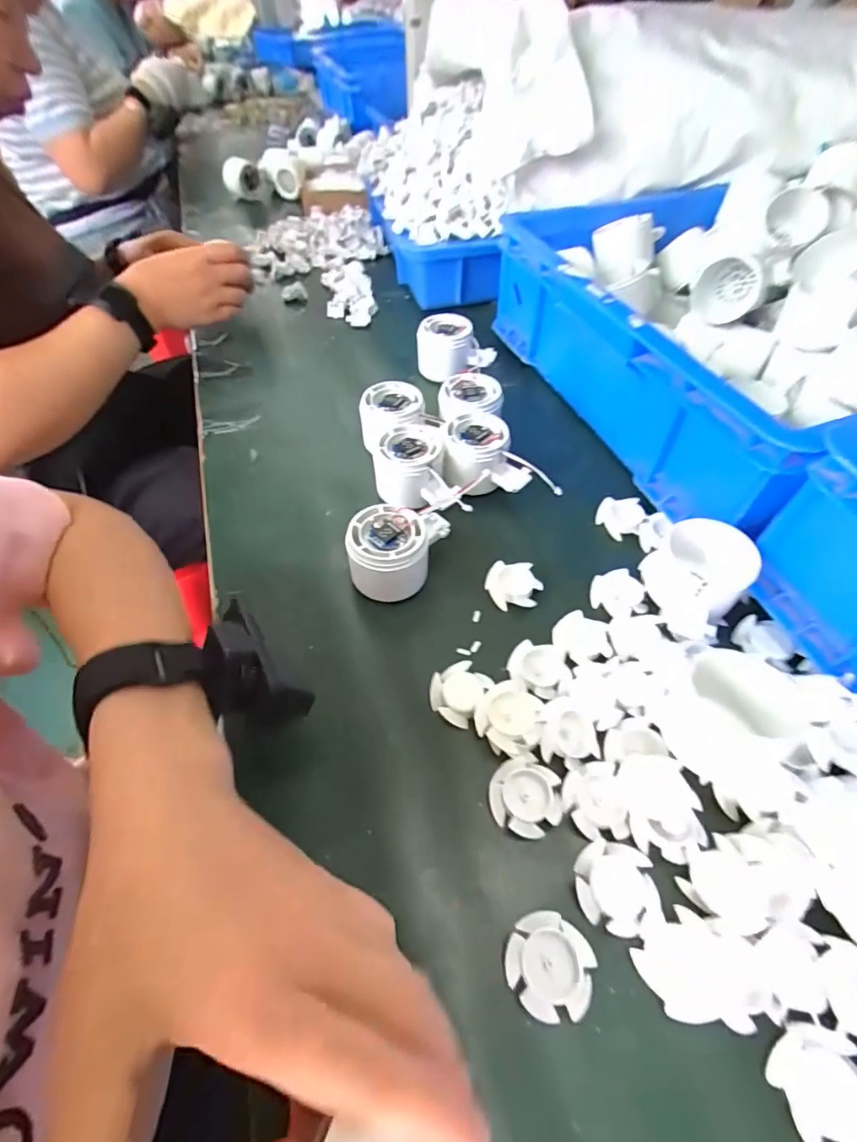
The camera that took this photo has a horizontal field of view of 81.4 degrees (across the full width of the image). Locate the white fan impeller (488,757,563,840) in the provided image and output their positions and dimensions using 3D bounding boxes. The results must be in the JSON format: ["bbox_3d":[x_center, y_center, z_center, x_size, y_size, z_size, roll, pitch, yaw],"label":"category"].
[{"bbox_3d":[0.056,0.130,0.288,0.040,0.011,0.041,-1,53,2],"label":"white fan impeller"}]

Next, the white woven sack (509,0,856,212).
[{"bbox_3d":[0.370,-0.569,0.610,0.538,0.155,0.231,-1,53,1],"label":"white woven sack"}]

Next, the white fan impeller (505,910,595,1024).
[{"bbox_3d":[0.059,0.191,0.242,0.040,0.016,0.040,-1,53,2],"label":"white fan impeller"}]

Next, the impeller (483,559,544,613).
[{"bbox_3d":[0.065,0.011,0.382,0.040,0.012,0.035,-6,53,-2],"label":"impeller"}]

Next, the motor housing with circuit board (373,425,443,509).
[{"bbox_3d":[-0.017,-0.087,0.429,0.058,0.049,0.064,-1,53,2],"label":"motor housing with circuit board"}]

